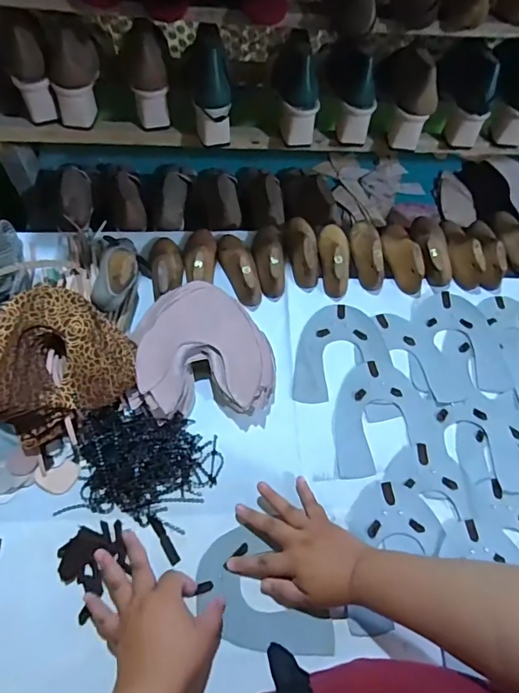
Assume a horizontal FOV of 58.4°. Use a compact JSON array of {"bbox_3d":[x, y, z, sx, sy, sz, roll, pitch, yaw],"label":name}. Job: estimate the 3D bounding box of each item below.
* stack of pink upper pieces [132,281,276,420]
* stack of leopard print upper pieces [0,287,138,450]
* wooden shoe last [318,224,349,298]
[{"bbox_3d":[-0.077,0.006,0.656,0.185,0.065,0.195,-10,63,-9],"label":"stack of pink upper pieces"},{"bbox_3d":[-0.270,0.016,0.603,0.187,0.063,0.174,-26,67,-16],"label":"stack of leopard print upper pieces"},{"bbox_3d":[0.126,-0.154,0.761,0.048,0.055,0.143,-1,62,-4],"label":"wooden shoe last"}]

